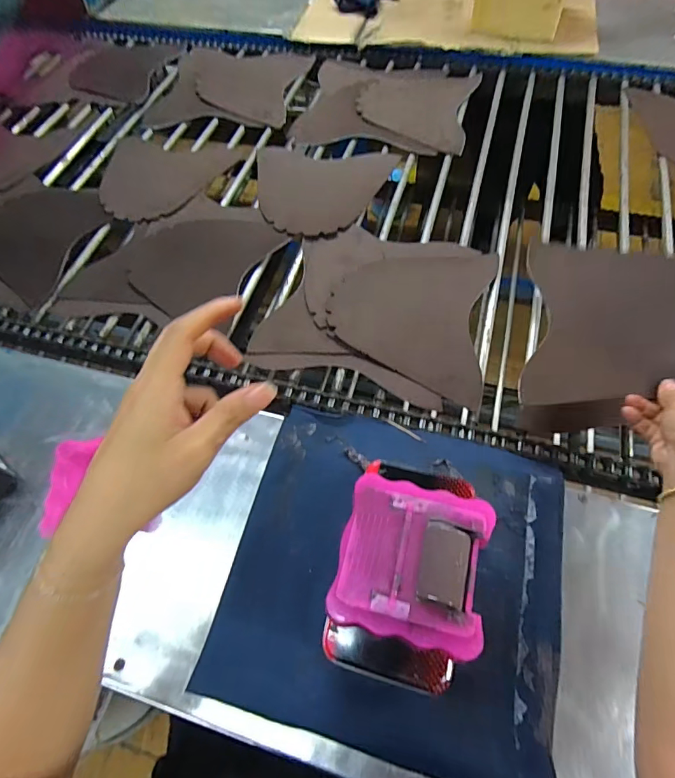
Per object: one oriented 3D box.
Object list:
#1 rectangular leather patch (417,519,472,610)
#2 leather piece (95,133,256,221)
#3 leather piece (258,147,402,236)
[{"bbox_3d":[0.078,0.126,0.323,0.034,0.006,0.053,11,63,9],"label":"rectangular leather patch"},{"bbox_3d":[-0.313,-0.373,0.800,0.236,0.012,0.228,9,59,2],"label":"leather piece"},{"bbox_3d":[-0.034,-0.339,0.765,0.238,0.012,0.212,9,63,6],"label":"leather piece"}]

